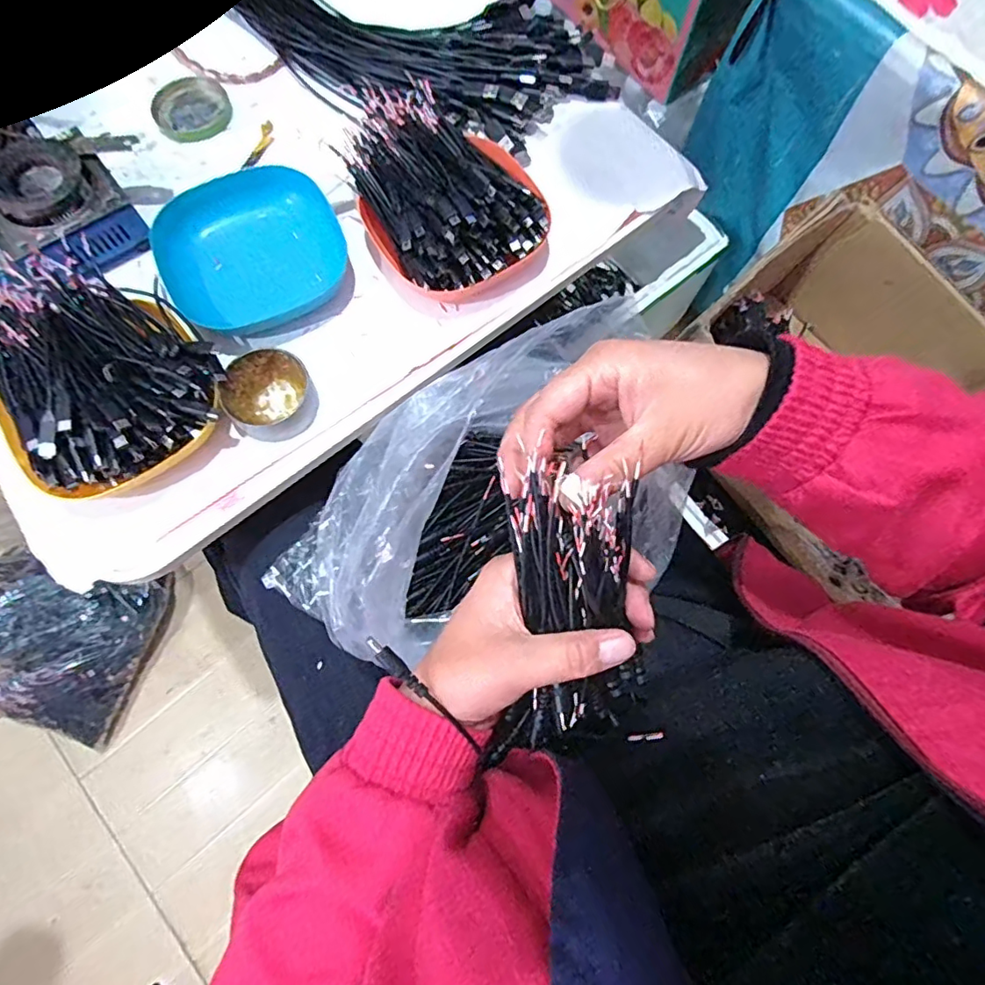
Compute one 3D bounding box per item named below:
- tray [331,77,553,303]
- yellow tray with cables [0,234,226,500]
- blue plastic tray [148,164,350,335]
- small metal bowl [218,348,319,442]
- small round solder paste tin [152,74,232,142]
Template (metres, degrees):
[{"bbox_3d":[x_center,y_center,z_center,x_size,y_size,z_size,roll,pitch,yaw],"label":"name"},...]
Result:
[{"bbox_3d":[-0.039,-0.241,0.439,0.128,0.075,0.178,-33,78,-10],"label":"tray"},{"bbox_3d":[-0.284,-0.090,0.396,0.136,0.069,0.183,-39,79,-11],"label":"yellow tray with cables"},{"bbox_3d":[-0.195,-0.197,0.451,0.139,0.027,0.126,-24,77,-8],"label":"blue plastic tray"},{"bbox_3d":[-0.165,-0.073,0.415,0.060,0.024,0.063,0,75,-2],"label":"small metal bowl"},{"bbox_3d":[-0.274,-0.350,0.508,0.065,0.008,0.063,-14,75,-5],"label":"small round solder paste tin"}]

